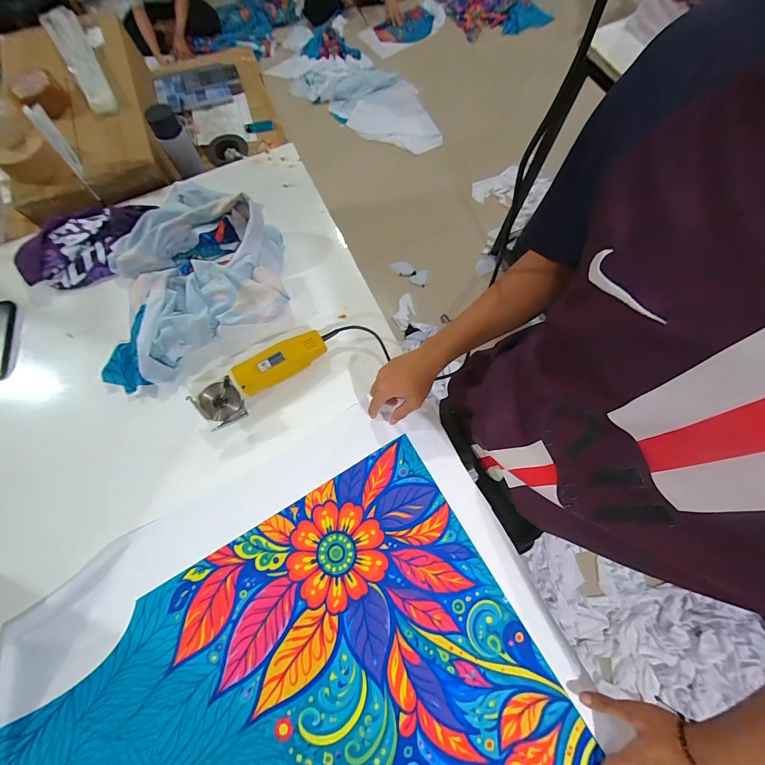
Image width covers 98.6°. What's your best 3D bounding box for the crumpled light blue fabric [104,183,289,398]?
[{"bbox_3d":[-0.406,-0.227,0.651,0.408,0.091,0.392,-30,74,-8],"label":"crumpled light blue fabric"}]

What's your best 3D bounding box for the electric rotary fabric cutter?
[{"bbox_3d":[-0.212,-0.009,0.595,0.246,0.059,0.078,-36,74,-13],"label":"electric rotary fabric cutter"}]

